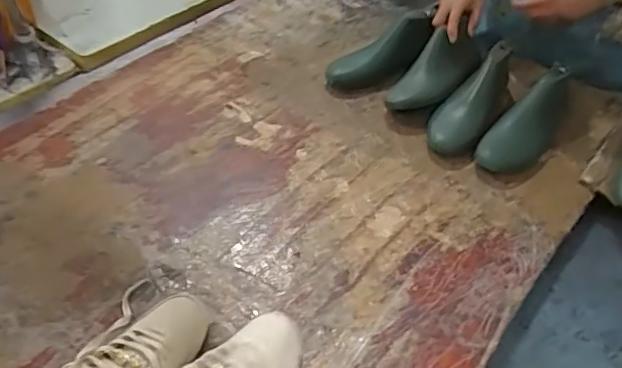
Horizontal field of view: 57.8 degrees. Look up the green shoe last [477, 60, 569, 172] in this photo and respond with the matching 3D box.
[{"bbox_3d":[0.351,-0.110,0.922,0.094,0.085,0.219,27,53,20],"label":"green shoe last"}]

